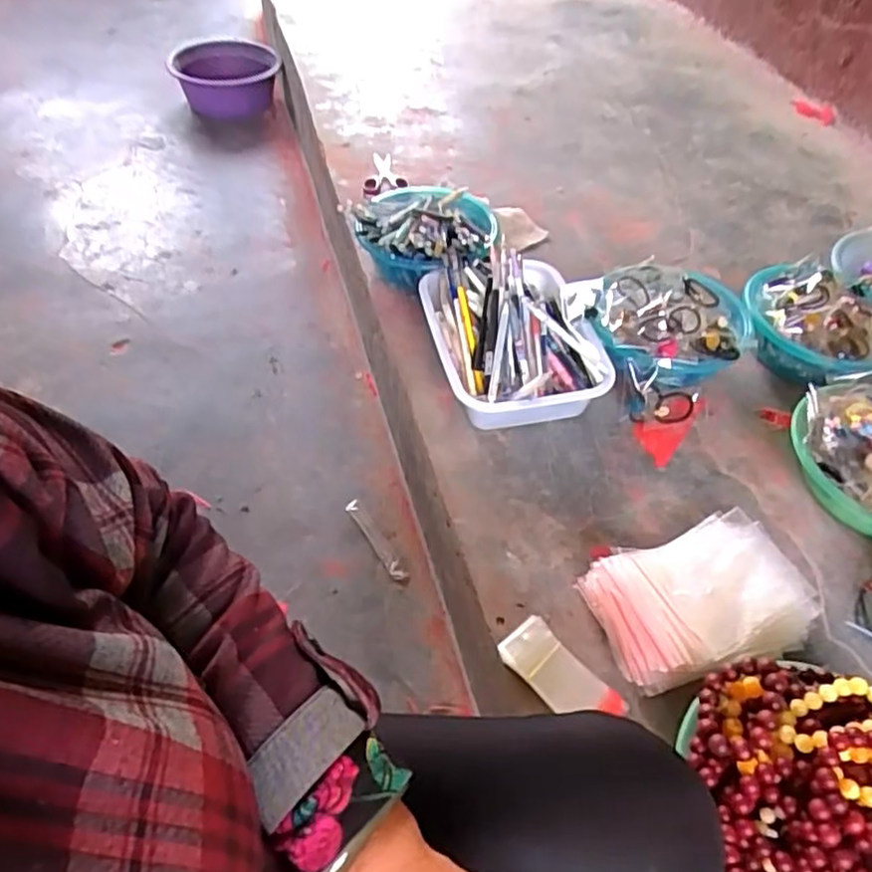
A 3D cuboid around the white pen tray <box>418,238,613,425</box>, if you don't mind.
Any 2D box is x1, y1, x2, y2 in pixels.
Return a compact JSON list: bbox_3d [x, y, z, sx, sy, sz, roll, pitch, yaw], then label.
[{"bbox_3d":[0.098,-0.143,0.924,0.196,0.118,0.291,-10,51,-12],"label":"white pen tray"}]

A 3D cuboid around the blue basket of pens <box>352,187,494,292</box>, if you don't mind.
[{"bbox_3d":[-0.008,-0.332,1.093,0.219,0.116,0.253,11,50,6],"label":"blue basket of pens"}]

